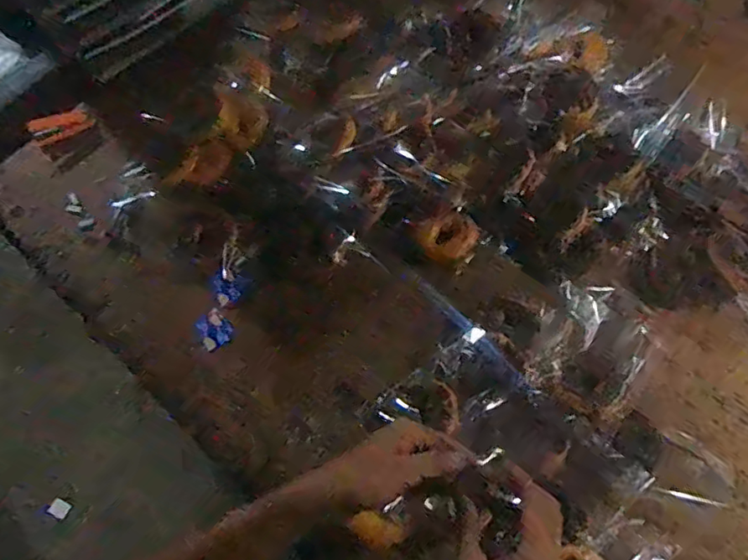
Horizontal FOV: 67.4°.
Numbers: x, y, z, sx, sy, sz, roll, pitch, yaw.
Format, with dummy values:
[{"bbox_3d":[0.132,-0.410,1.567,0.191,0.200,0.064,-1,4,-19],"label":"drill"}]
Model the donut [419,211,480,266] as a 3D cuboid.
[{"bbox_3d":[0.110,-0.062,0.808,0.080,0.022,0.069,-36,69,-12],"label":"donut"}]

